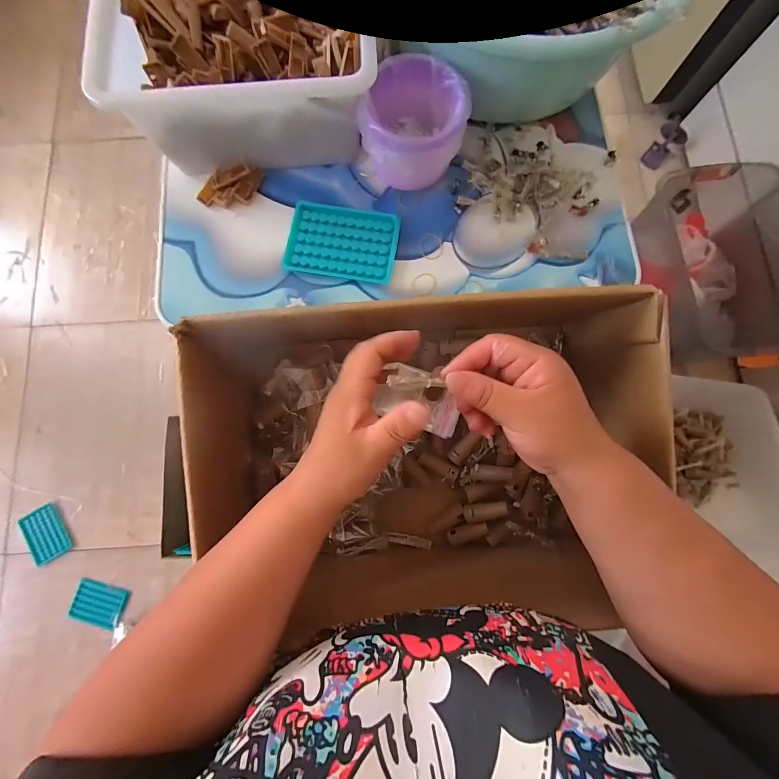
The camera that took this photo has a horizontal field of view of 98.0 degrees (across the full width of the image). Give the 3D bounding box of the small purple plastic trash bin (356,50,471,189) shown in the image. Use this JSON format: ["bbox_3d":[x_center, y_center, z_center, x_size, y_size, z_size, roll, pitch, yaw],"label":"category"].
[{"bbox_3d":[0.028,-0.298,0.390,0.112,0.073,0.108,14,81,2],"label":"small purple plastic trash bin"}]

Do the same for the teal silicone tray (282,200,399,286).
[{"bbox_3d":[-0.058,-0.184,0.422,0.134,0.007,0.094,9,81,2],"label":"teal silicone tray"}]

